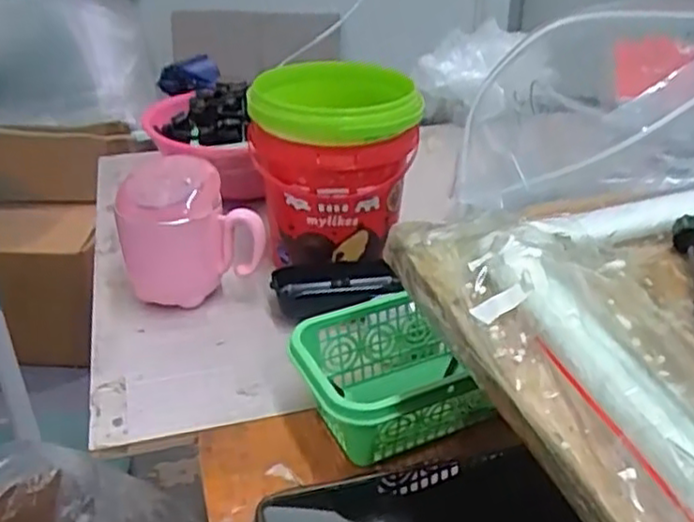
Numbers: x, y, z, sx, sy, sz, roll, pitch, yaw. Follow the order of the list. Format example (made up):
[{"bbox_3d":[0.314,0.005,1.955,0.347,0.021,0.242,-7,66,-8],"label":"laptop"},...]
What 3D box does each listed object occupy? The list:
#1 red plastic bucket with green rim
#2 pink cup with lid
[{"bbox_3d":[-0.011,-0.085,0.583,0.128,0.127,0.148,-2,30,-4],"label":"red plastic bucket with green rim"},{"bbox_3d":[-0.123,-0.024,0.547,0.104,0.100,0.076,-8,31,-15],"label":"pink cup with lid"}]

